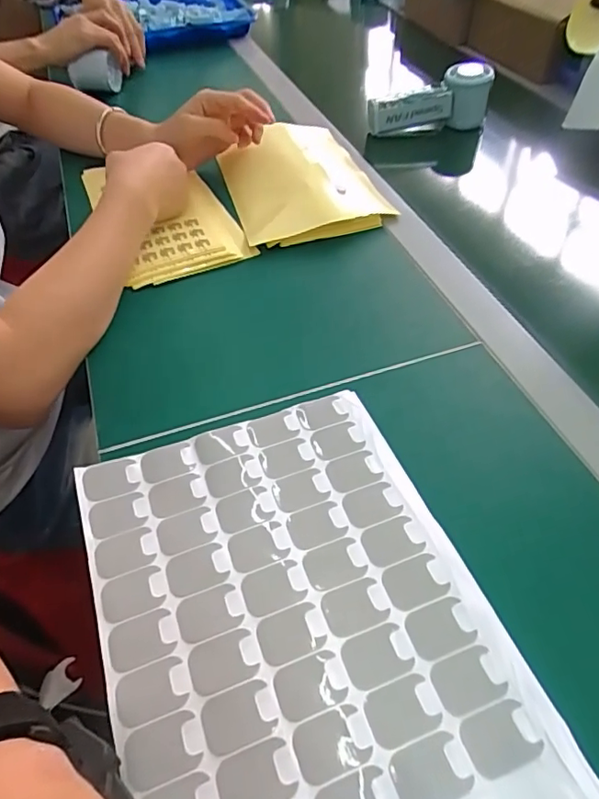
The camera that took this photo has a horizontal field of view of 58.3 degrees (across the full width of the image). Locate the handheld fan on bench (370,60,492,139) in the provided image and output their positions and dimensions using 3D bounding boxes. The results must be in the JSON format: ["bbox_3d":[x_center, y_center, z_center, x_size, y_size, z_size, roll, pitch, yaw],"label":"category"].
[{"bbox_3d":[0.165,-0.383,0.691,0.155,0.057,0.057,-6,50,-4],"label":"handheld fan on bench"}]

